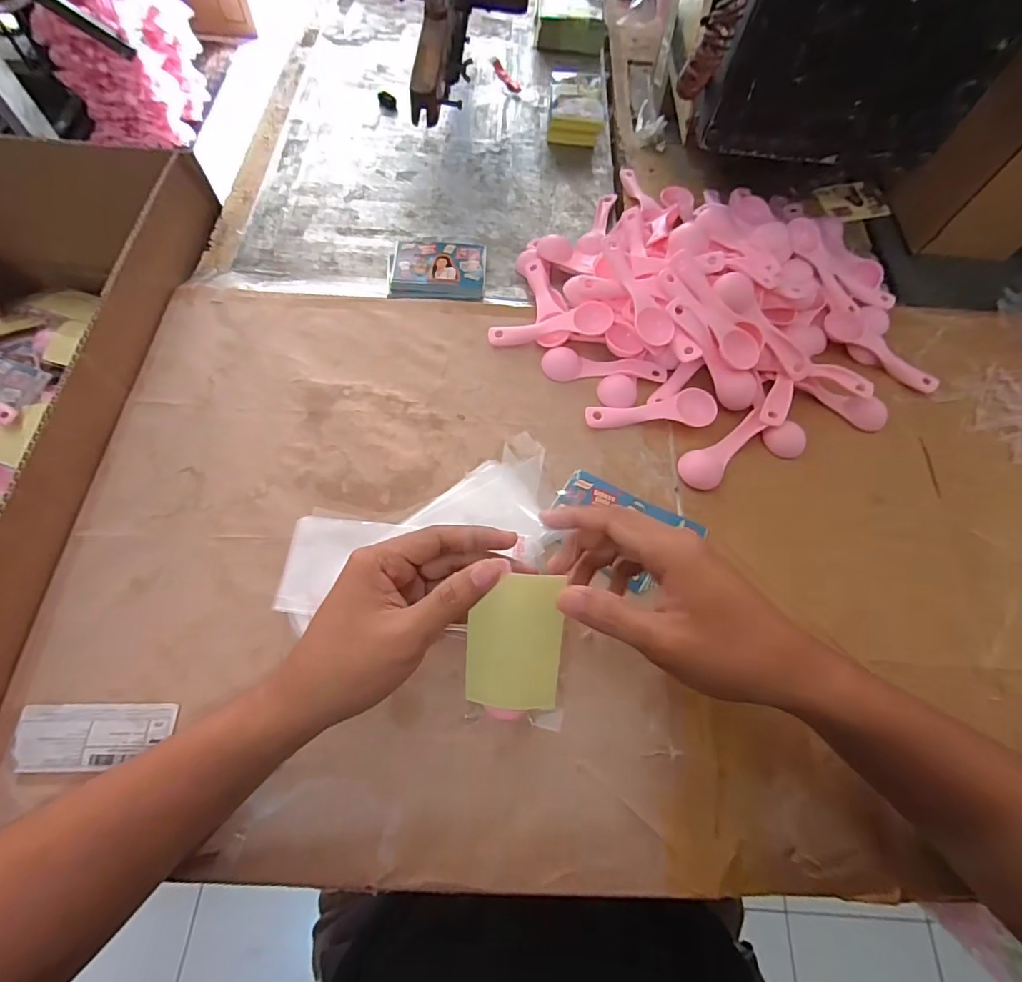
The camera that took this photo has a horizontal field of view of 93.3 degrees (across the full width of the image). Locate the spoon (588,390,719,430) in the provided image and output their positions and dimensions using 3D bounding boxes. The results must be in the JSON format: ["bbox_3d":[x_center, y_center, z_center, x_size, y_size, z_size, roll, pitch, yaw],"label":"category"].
[{"bbox_3d":[0.121,-0.071,0.418,0.111,0.010,0.032,0,66,-3],"label":"spoon"}]

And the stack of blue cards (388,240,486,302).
[{"bbox_3d":[-0.074,-0.223,0.487,0.095,0.014,0.074,-1,66,-3],"label":"stack of blue cards"}]

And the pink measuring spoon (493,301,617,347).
[{"bbox_3d":[0.036,-0.150,0.440,0.111,0.012,0.027,-8,70,9],"label":"pink measuring spoon"}]

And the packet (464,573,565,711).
[{"bbox_3d":[0.002,0.096,0.304,0.058,0.004,0.090,3,104,-2],"label":"packet"}]

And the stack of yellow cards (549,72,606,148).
[{"bbox_3d":[0.078,-0.473,0.594,0.064,0.040,0.100,2,67,-2],"label":"stack of yellow cards"}]

